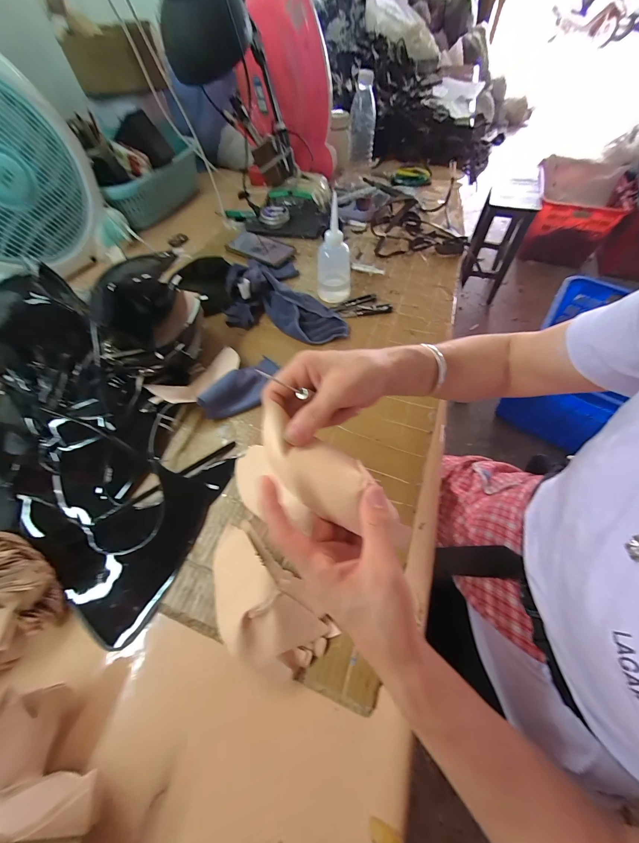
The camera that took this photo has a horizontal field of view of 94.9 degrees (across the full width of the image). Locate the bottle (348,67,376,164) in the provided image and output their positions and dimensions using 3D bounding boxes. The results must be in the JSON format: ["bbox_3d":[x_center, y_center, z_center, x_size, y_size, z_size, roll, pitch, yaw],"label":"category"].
[{"bbox_3d":[0.107,-0.744,0.736,0.064,0.167,0.049,2,59,4],"label":"bottle"}]

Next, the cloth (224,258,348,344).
[{"bbox_3d":[-0.065,-0.230,0.549,0.248,0.060,0.131,15,61,12],"label":"cloth"}]

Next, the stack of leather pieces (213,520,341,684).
[{"bbox_3d":[-0.066,0.180,0.310,0.090,0.056,0.161,-36,64,-17],"label":"stack of leather pieces"}]

